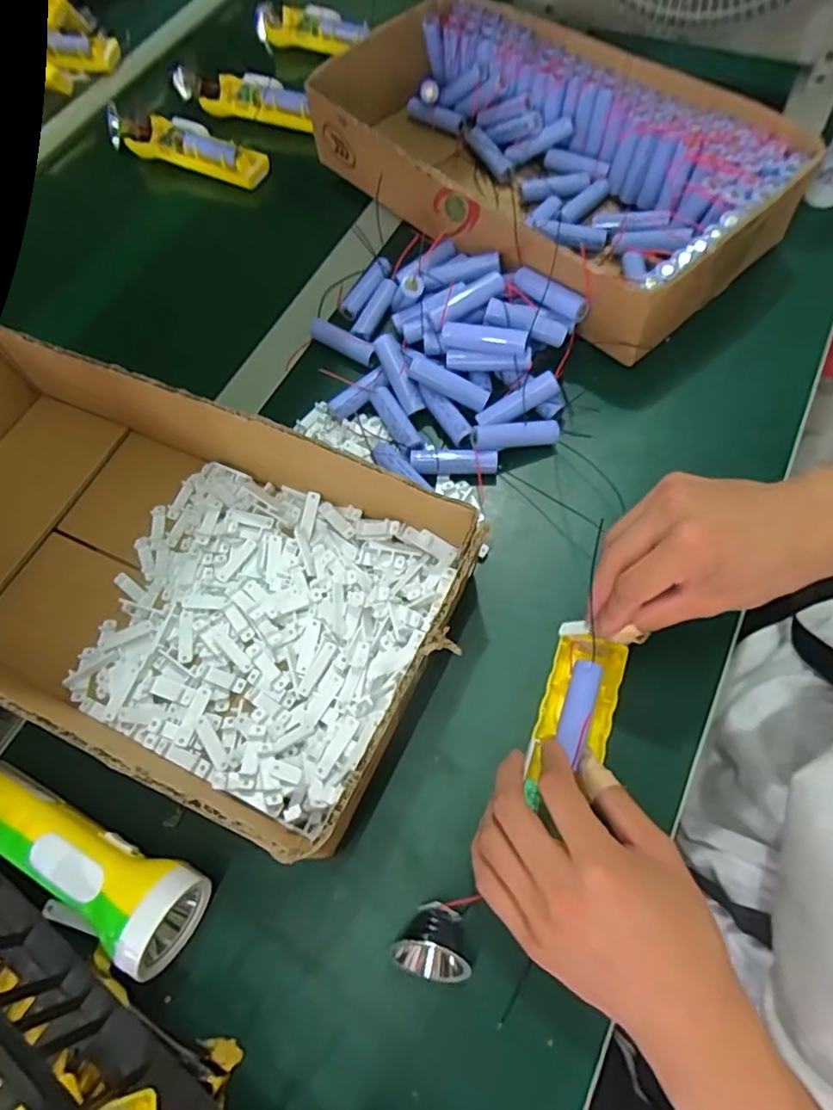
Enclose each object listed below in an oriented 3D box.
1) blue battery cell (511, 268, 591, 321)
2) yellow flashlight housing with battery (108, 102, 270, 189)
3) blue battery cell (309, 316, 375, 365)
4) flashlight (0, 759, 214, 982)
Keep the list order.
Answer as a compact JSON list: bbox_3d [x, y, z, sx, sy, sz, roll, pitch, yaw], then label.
[{"bbox_3d":[0.105,-0.206,0.474,0.065,0.014,0.020,31,71,18],"label":"blue battery cell"},{"bbox_3d":[-0.256,-0.449,0.658,0.207,0.033,0.044,20,68,13],"label":"yellow flashlight housing with battery"},{"bbox_3d":[-0.063,-0.182,0.515,0.066,0.018,0.014,31,71,17],"label":"blue battery cell"},{"bbox_3d":[-0.198,0.168,0.341,0.169,0.053,0.048,22,68,13],"label":"flashlight"}]

